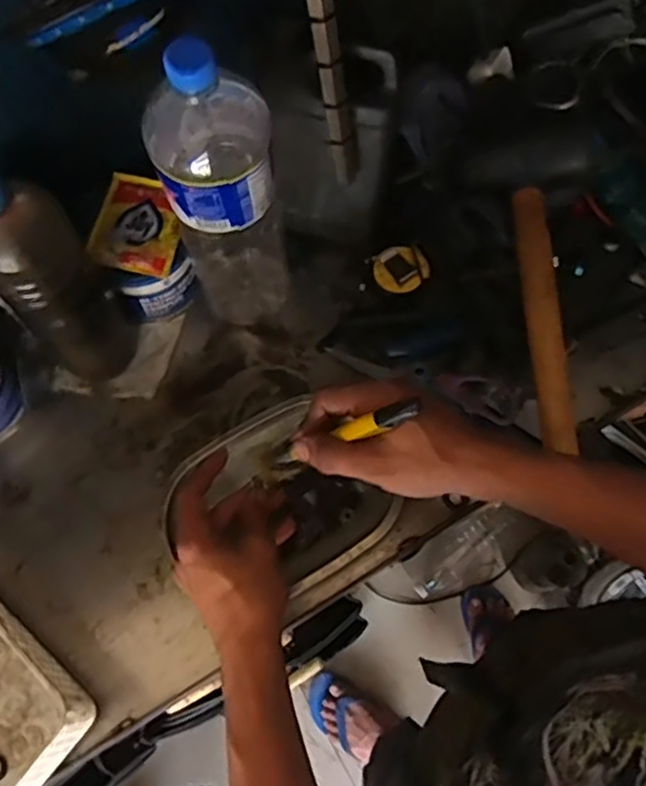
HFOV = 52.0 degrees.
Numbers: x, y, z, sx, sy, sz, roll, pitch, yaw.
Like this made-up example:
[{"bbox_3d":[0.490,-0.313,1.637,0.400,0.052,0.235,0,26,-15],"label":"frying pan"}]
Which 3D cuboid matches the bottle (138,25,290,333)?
[{"bbox_3d":[-0.080,-0.159,0.546,0.083,0.307,0.100,-15,71,-3],"label":"bottle"}]

